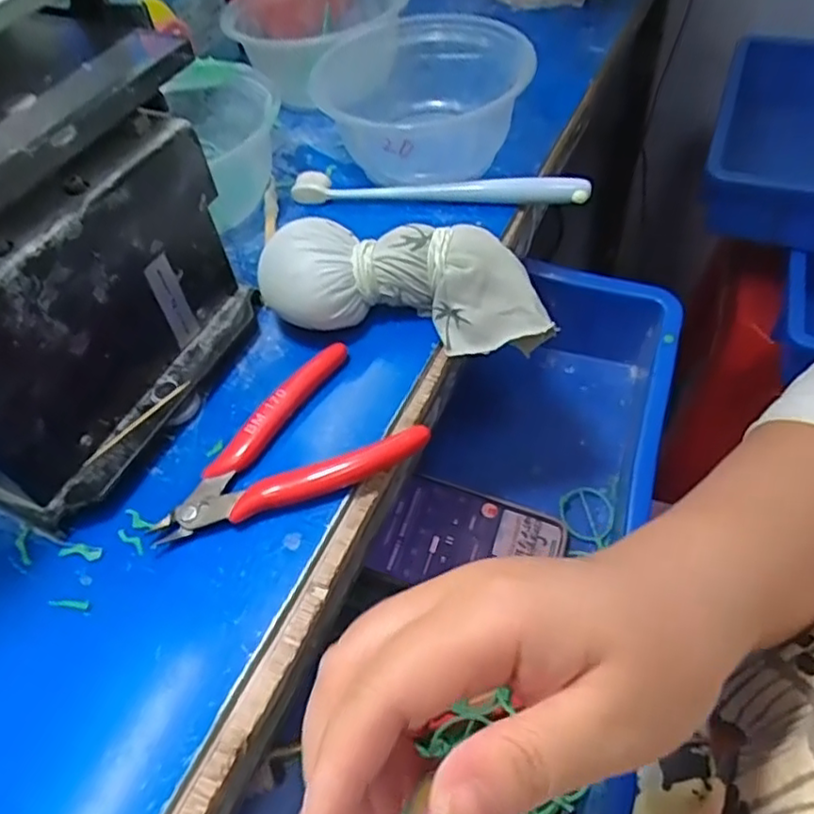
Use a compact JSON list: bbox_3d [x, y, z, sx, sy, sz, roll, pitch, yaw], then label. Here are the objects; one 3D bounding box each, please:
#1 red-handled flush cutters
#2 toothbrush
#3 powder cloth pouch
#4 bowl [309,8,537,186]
[{"bbox_3d":[-0.059,0.013,0.304,0.118,0.015,0.072,-20,54,-10],"label":"red-handled flush cutters"},{"bbox_3d":[0.018,-0.134,0.408,0.182,0.022,0.014,5,54,9],"label":"toothbrush"},{"bbox_3d":[0.001,-0.064,0.336,0.147,0.045,0.056,8,54,-4],"label":"powder cloth pouch"},{"bbox_3d":[0.009,-0.202,0.433,0.130,0.067,0.141,-2,53,3],"label":"bowl"}]

